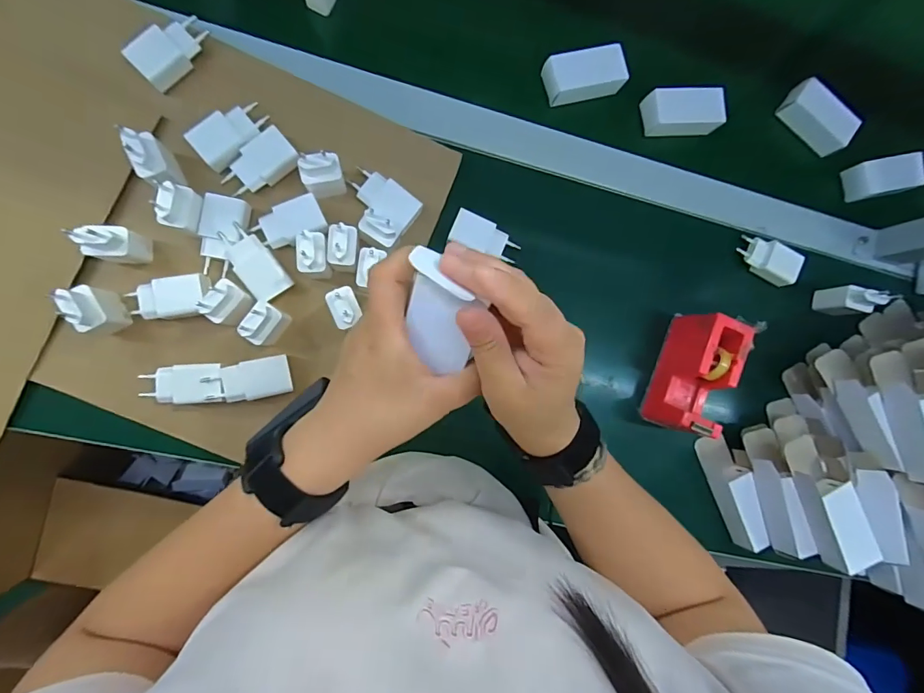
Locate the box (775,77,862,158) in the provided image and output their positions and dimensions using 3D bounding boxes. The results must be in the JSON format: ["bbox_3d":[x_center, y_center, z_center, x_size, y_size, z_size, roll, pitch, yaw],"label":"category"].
[{"bbox_3d":[0.464,-0.298,0.566,0.089,0.033,0.048,32,85,-7],"label":"box"}]

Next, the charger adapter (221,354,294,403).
[{"bbox_3d":[-0.206,0.033,0.441,0.064,0.022,0.038,-11,91,-8],"label":"charger adapter"}]

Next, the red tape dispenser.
[{"bbox_3d":[0.262,0.032,0.493,0.057,0.076,0.131,23,86,-8],"label":"red tape dispenser"}]

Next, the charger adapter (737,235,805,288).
[{"bbox_3d":[0.384,-0.110,0.542,0.074,0.025,0.039,33,85,-7],"label":"charger adapter"}]

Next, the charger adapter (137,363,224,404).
[{"bbox_3d":[-0.278,0.037,0.431,0.080,0.021,0.037,-5,90,-8],"label":"charger adapter"}]

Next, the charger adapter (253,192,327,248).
[{"bbox_3d":[-0.177,-0.126,0.453,0.067,0.023,0.039,-27,94,-8],"label":"charger adapter"}]

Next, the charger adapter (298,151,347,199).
[{"bbox_3d":[-0.140,-0.171,0.437,0.039,0.059,0.021,-13,92,-8],"label":"charger adapter"}]

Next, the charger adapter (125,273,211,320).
[{"bbox_3d":[-0.291,-0.048,0.434,0.079,0.020,0.038,-10,91,-8],"label":"charger adapter"}]

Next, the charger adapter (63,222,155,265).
[{"bbox_3d":[-0.327,-0.097,0.407,0.034,0.068,0.032,11,88,-8],"label":"charger adapter"}]

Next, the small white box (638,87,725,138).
[{"bbox_3d":[0.274,-0.291,0.539,0.098,0.029,0.051,-9,91,-8],"label":"small white box"}]

